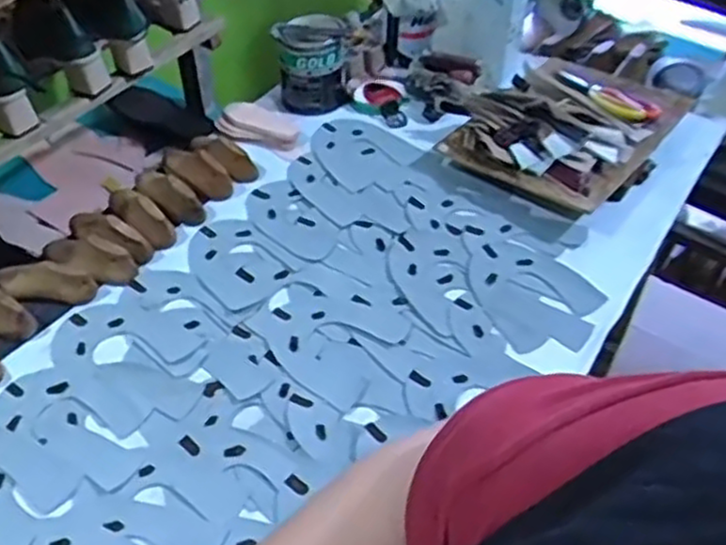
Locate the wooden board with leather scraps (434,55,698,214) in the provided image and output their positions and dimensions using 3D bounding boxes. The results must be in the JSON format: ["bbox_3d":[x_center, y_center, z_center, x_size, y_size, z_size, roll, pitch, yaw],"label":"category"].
[{"bbox_3d":[0.323,-0.237,1.169,0.262,0.084,0.366,32,55,26],"label":"wooden board with leather scraps"}]

